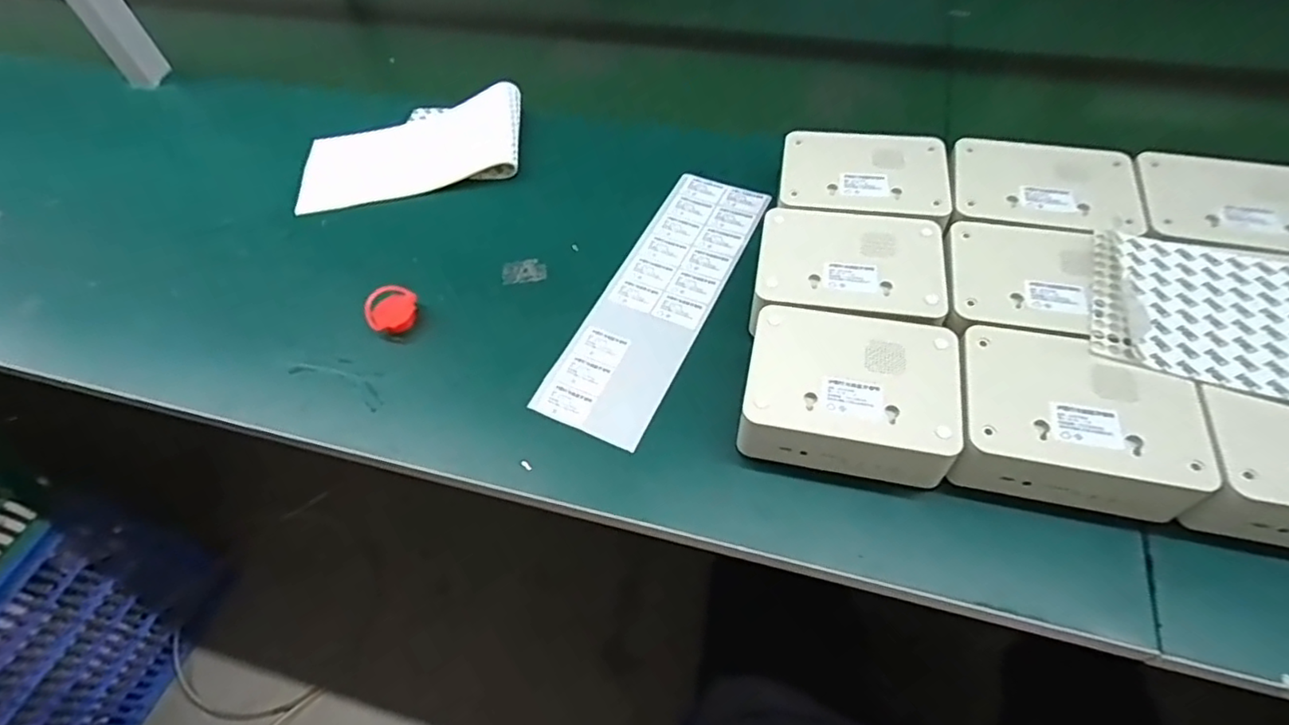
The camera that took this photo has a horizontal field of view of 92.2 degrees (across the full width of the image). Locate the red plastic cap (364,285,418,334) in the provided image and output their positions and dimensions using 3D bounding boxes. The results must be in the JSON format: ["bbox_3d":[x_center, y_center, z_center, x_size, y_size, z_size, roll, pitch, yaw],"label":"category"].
[{"bbox_3d":[-0.222,-0.046,0.548,0.044,0.022,0.038,-36,60,-19],"label":"red plastic cap"}]

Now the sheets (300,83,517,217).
[{"bbox_3d":[-0.251,-0.239,0.675,0.234,0.034,0.140,-11,55,-3],"label":"sheets"}]

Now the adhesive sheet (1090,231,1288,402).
[{"bbox_3d":[0.442,-0.016,0.422,0.254,0.046,0.133,15,58,15],"label":"adhesive sheet"}]

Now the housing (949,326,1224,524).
[{"bbox_3d":[0.287,0.039,0.423,0.143,0.047,0.108,8,56,10],"label":"housing"}]

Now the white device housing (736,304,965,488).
[{"bbox_3d":[0.145,0.024,0.448,0.141,0.057,0.109,7,56,10],"label":"white device housing"}]

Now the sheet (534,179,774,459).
[{"bbox_3d":[0.014,-0.062,0.550,0.094,0.007,0.293,22,61,17],"label":"sheet"}]

